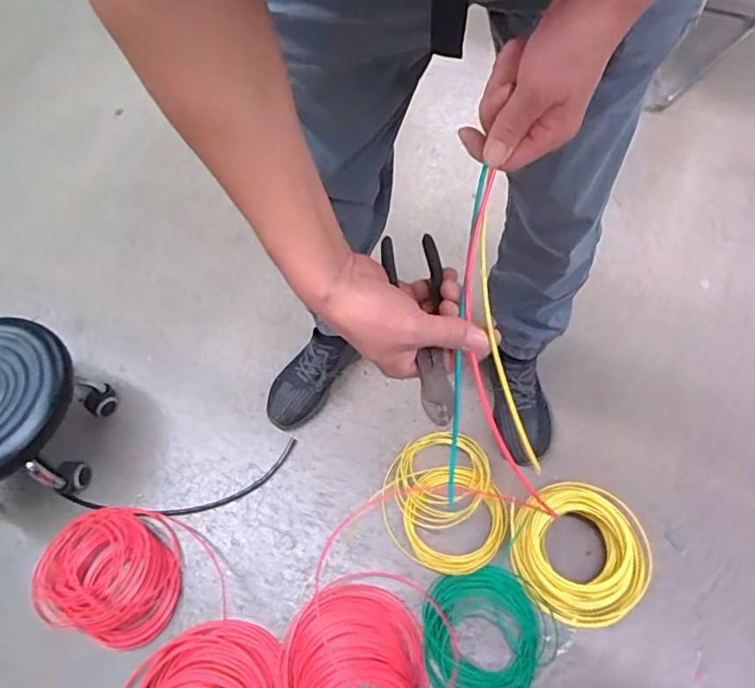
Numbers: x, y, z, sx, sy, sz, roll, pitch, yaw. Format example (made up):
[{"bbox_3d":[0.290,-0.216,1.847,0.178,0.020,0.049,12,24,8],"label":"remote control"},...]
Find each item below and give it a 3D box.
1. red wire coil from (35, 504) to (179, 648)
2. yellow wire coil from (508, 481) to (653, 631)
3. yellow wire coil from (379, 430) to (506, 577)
[{"bbox_3d":[-0.464,0.397,0.934,0.239,0.075,0.208,17,64,13],"label":"red wire coil"},{"bbox_3d":[0.337,0.344,0.883,0.218,0.075,0.218,-2,61,3],"label":"yellow wire coil"},{"bbox_3d":[0.108,0.284,0.967,0.219,0.033,0.252,-14,61,-4],"label":"yellow wire coil"}]

